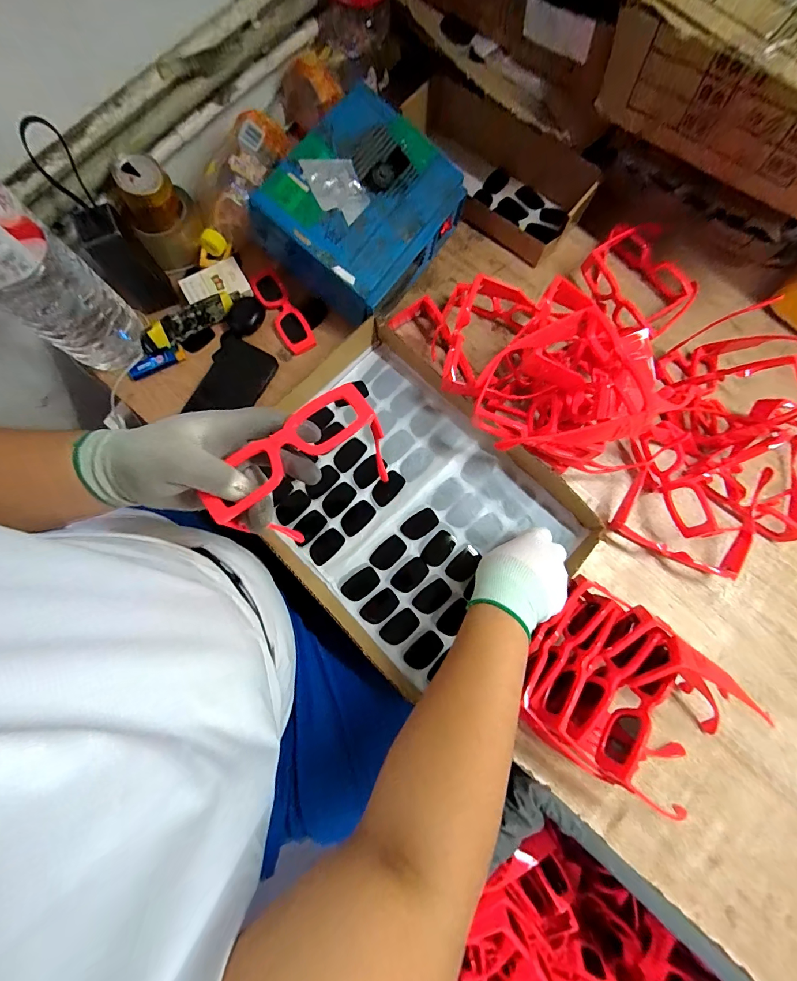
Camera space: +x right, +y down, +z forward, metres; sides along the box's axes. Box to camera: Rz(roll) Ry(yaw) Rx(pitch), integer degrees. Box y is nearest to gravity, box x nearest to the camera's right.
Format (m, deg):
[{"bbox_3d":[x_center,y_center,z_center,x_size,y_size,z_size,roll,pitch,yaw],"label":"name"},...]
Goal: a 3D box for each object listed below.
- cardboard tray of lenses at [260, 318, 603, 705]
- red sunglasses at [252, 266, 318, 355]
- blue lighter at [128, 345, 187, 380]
[{"bbox_3d":[-0.004,0.002,0.500,0.313,0.056,0.404,-39,81,-9],"label":"cardboard tray of lenses"},{"bbox_3d":[-0.171,-0.266,0.567,0.044,0.026,0.141,-29,79,-7],"label":"red sunglasses"},{"bbox_3d":[-0.350,-0.185,0.557,0.082,0.009,0.025,-28,79,-7],"label":"blue lighter"}]

